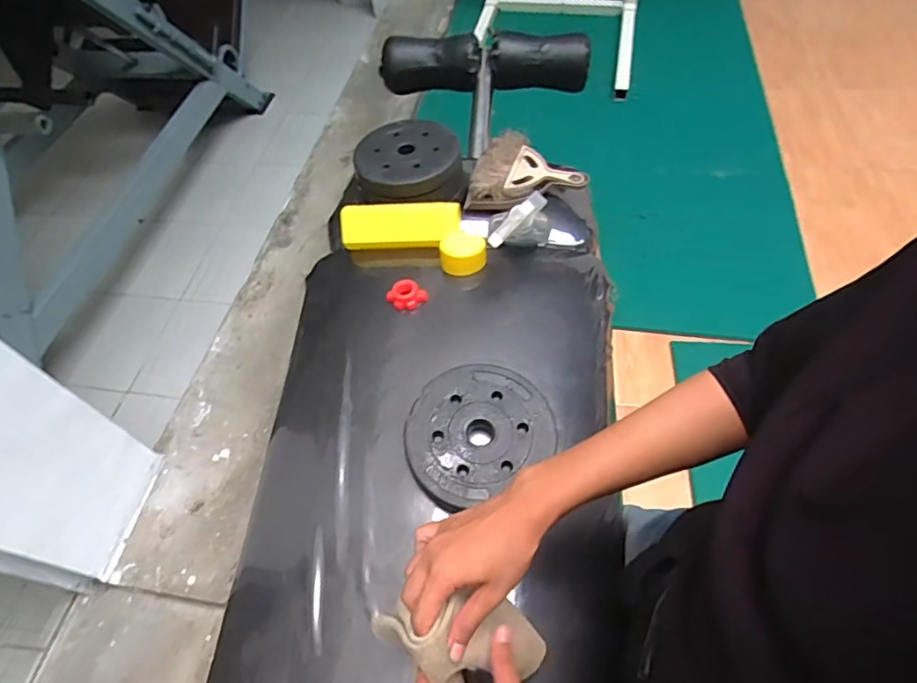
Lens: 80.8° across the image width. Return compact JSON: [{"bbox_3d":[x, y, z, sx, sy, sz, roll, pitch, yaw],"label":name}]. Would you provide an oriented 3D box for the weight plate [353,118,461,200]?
[{"bbox_3d":[-0.079,-0.296,0.876,0.157,0.042,0.162,-2,54,3],"label":"weight plate"}]

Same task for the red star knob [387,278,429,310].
[{"bbox_3d":[-0.071,-0.065,0.749,0.048,0.020,0.041,28,61,22],"label":"red star knob"}]

